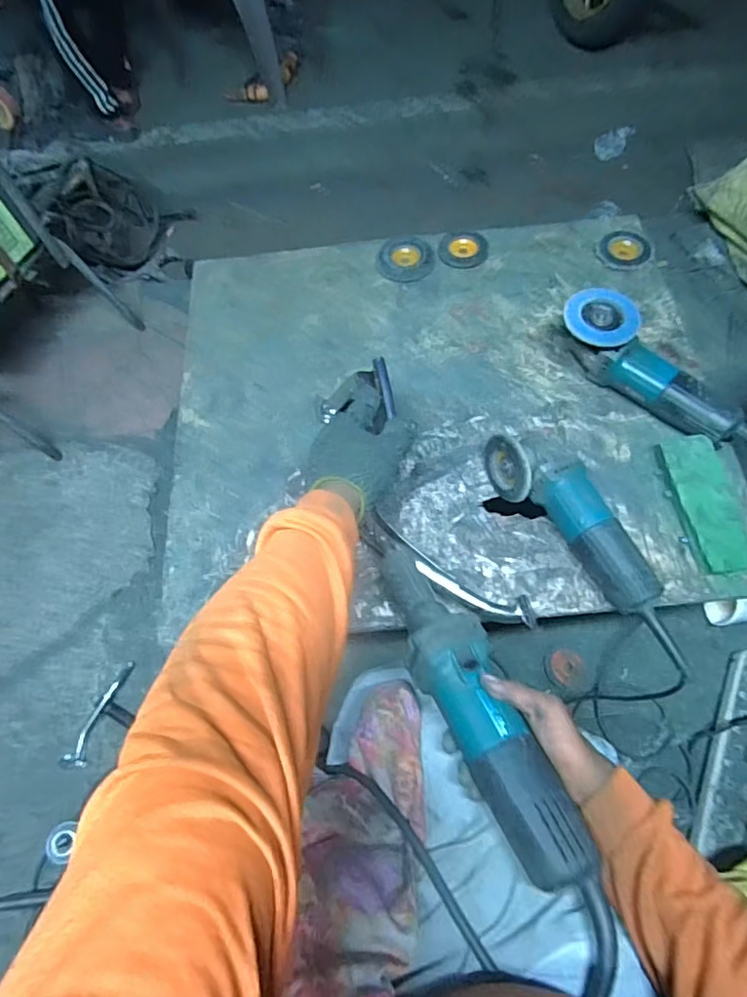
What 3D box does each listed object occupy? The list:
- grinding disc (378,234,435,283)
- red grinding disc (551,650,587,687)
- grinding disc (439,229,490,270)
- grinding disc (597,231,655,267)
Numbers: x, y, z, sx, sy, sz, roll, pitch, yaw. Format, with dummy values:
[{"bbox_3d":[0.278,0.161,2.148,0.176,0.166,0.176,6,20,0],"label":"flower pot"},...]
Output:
[{"bbox_3d":[0.054,-0.399,0.911,0.092,0.017,0.088,-1,66,3],"label":"grinding disc"},{"bbox_3d":[0.351,0.305,0.989,0.058,0.007,0.068,-42,70,-14],"label":"red grinding disc"},{"bbox_3d":[0.150,-0.410,0.909,0.081,0.009,0.067,3,79,2],"label":"grinding disc"},{"bbox_3d":[0.402,-0.405,0.882,0.084,0.017,0.080,7,67,7],"label":"grinding disc"}]

